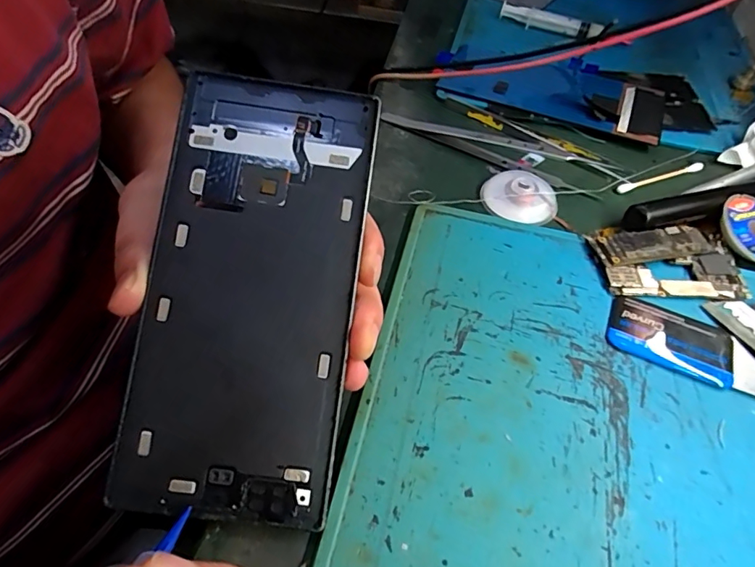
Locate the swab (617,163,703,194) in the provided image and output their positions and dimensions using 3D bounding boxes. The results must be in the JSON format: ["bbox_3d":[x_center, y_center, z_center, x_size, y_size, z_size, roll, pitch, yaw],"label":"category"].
[{"bbox_3d":[0.185,-0.070,0.308,0.068,0.004,0.006,-17,54,-16],"label":"swab"}]

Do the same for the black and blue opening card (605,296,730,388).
[{"bbox_3d":[0.140,0.026,0.227,0.054,0.004,0.033,21,54,14],"label":"black and blue opening card"}]

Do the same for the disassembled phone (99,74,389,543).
[{"bbox_3d":[-0.046,0.002,0.177,0.074,0.004,0.161,8,82,-3],"label":"disassembled phone"}]

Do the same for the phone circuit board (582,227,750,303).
[{"bbox_3d":[0.155,-0.012,0.254,0.074,0.008,0.043,3,51,0],"label":"phone circuit board"}]

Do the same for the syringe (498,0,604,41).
[{"bbox_3d":[0.155,-0.235,0.427,0.090,0.016,0.015,16,52,10],"label":"syringe"}]

